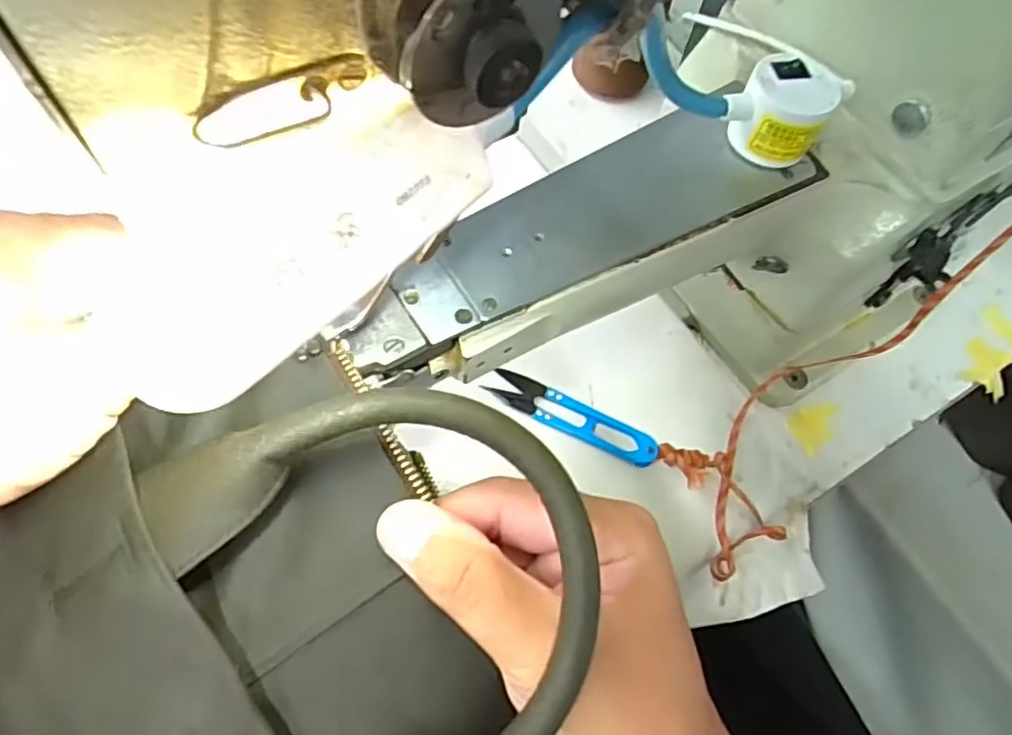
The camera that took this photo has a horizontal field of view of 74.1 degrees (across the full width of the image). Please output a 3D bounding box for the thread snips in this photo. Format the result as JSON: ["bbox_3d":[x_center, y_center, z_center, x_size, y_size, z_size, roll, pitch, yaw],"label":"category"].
[{"bbox_3d":[0.037,0.027,0.373,0.098,0.009,0.023,23,63,8],"label":"thread snips"}]

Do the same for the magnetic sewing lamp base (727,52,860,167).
[{"bbox_3d":[0.115,-0.107,0.282,0.040,0.033,0.037,2,62,-3],"label":"magnetic sewing lamp base"}]

